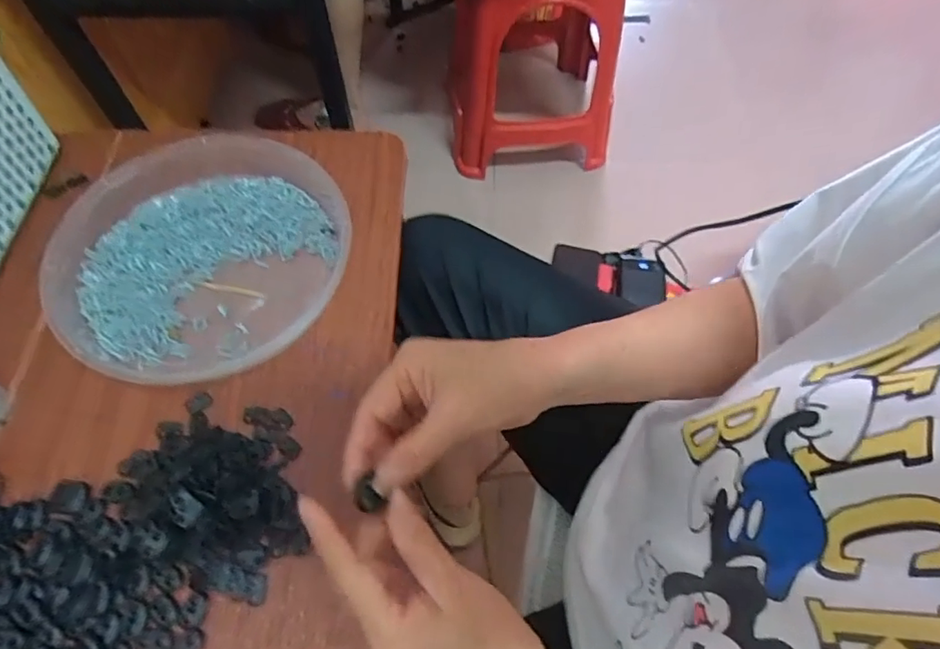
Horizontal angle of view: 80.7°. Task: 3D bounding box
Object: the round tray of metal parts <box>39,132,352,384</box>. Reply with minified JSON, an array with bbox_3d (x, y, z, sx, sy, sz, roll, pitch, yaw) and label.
[{"bbox_3d":[-0.227,-0.065,0.461,0.213,0.041,0.228,0,61,0],"label":"round tray of metal parts"}]

